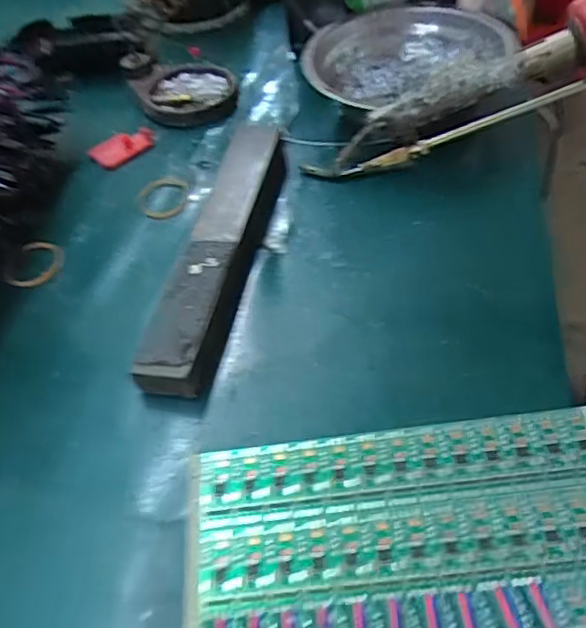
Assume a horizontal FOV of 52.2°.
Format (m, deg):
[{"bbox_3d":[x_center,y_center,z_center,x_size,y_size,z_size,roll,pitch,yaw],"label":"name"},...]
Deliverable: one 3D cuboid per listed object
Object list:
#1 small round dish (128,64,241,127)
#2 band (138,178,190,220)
[{"bbox_3d":[-0.082,-0.165,0.451,0.078,0.012,0.086,-9,50,-2],"label":"small round dish"},{"bbox_3d":[-0.080,-0.074,0.372,0.030,0.004,0.038,-9,50,-2],"label":"band"}]

